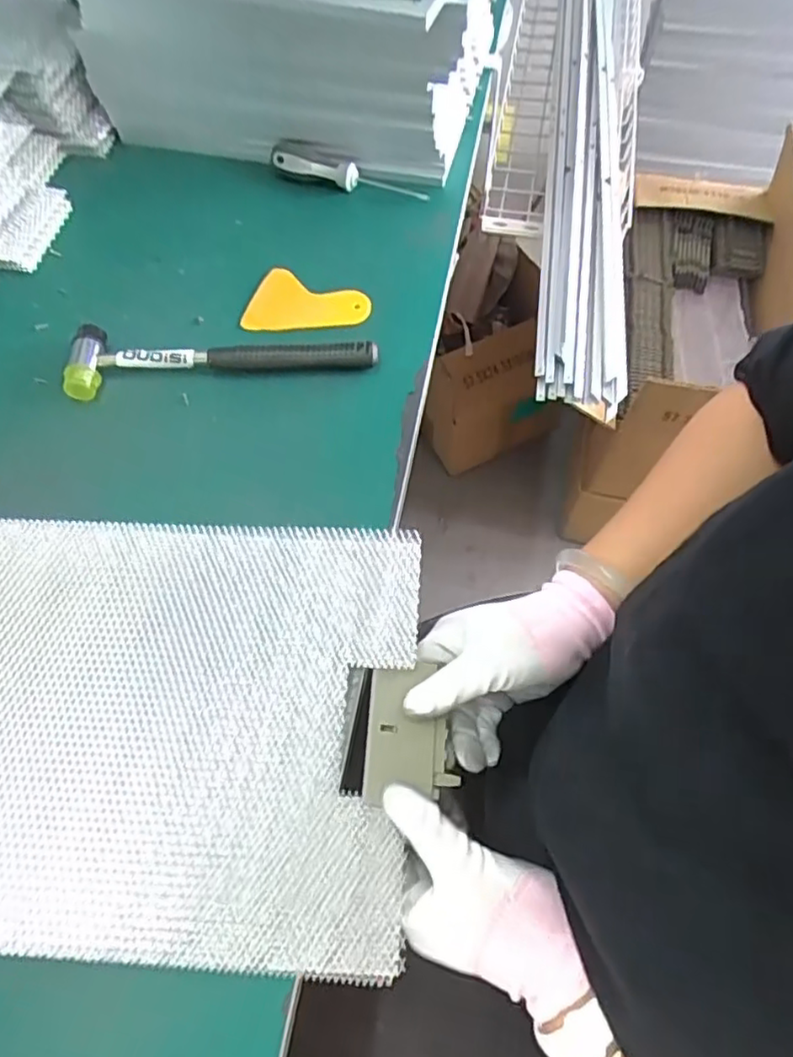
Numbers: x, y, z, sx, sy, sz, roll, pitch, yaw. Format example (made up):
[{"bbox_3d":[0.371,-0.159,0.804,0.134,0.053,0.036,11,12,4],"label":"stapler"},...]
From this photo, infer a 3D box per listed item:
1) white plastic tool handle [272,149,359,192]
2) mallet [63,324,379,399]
[{"bbox_3d":[-0.078,-0.337,0.597,0.085,0.022,0.015,14,65,9],"label":"white plastic tool handle"},{"bbox_3d":[-0.137,-0.133,0.507,0.240,0.025,0.053,-1,64,1],"label":"mallet"}]

